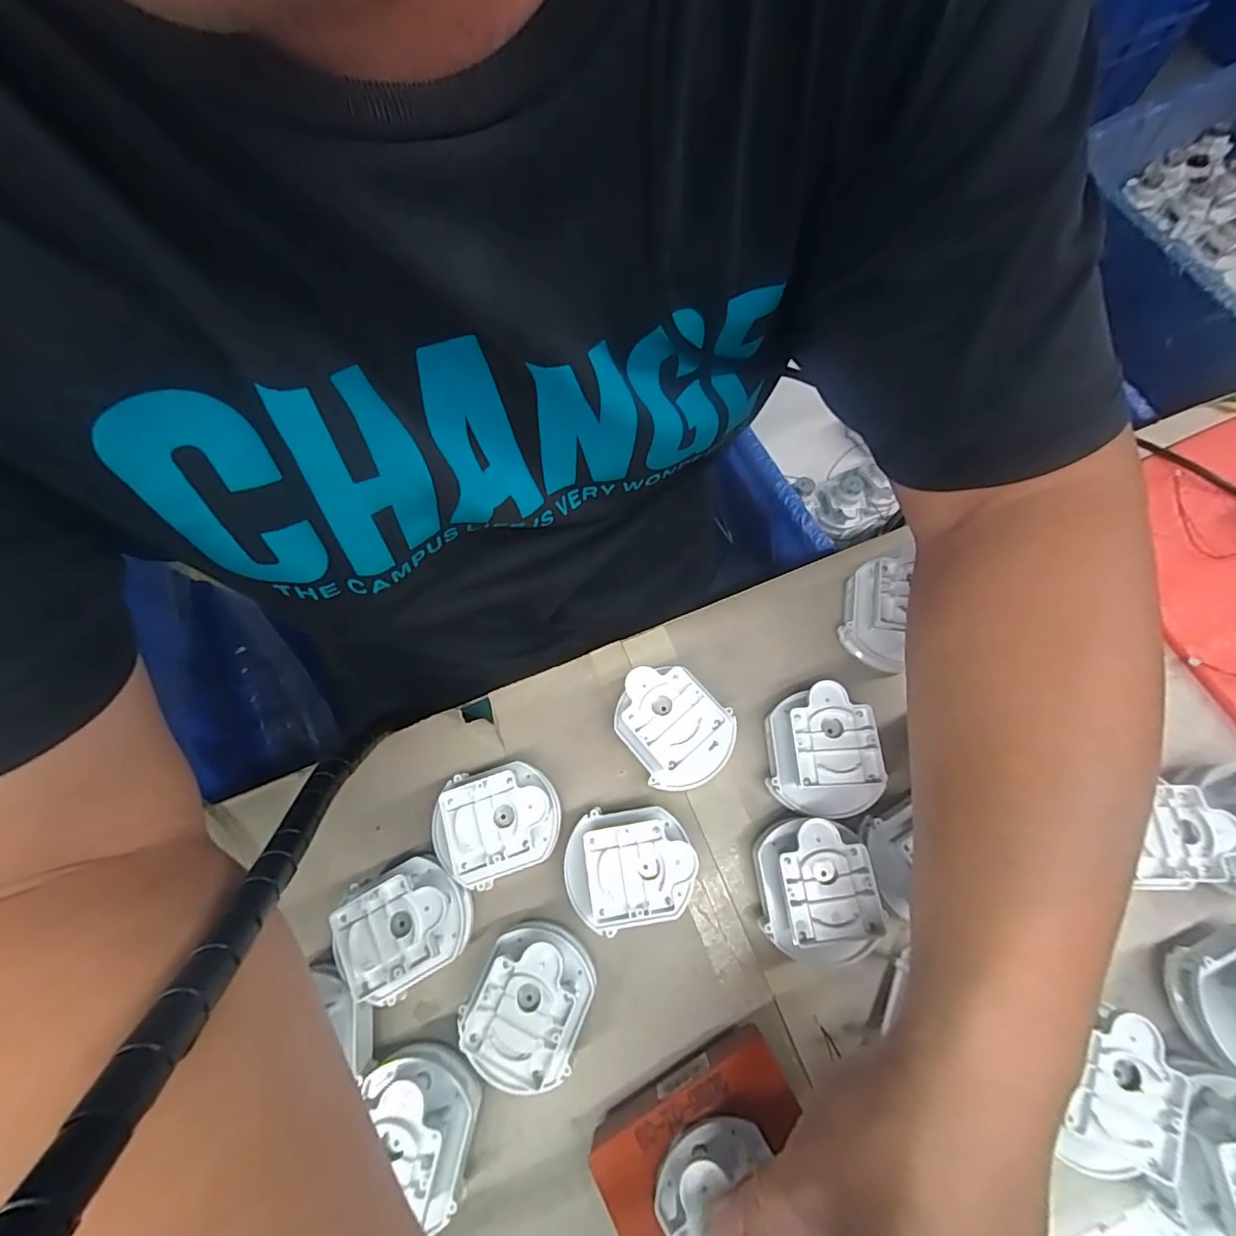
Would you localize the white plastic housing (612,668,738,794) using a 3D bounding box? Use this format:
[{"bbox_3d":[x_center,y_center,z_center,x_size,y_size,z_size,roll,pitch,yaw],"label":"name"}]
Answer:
[{"bbox_3d":[0.032,0.066,0.320,0.054,0.052,0.070,-41,75,-11],"label":"white plastic housing"}]

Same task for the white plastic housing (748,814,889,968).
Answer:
[{"bbox_3d":[0.106,0.145,0.289,0.059,0.051,0.070,1,71,3],"label":"white plastic housing"}]

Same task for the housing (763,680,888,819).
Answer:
[{"bbox_3d":[0.115,0.078,0.312,0.059,0.053,0.071,-9,71,-1],"label":"housing"}]

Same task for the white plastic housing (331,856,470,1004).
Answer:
[{"bbox_3d":[-0.116,0.167,0.293,0.068,0.049,0.060,-27,72,-7],"label":"white plastic housing"}]

